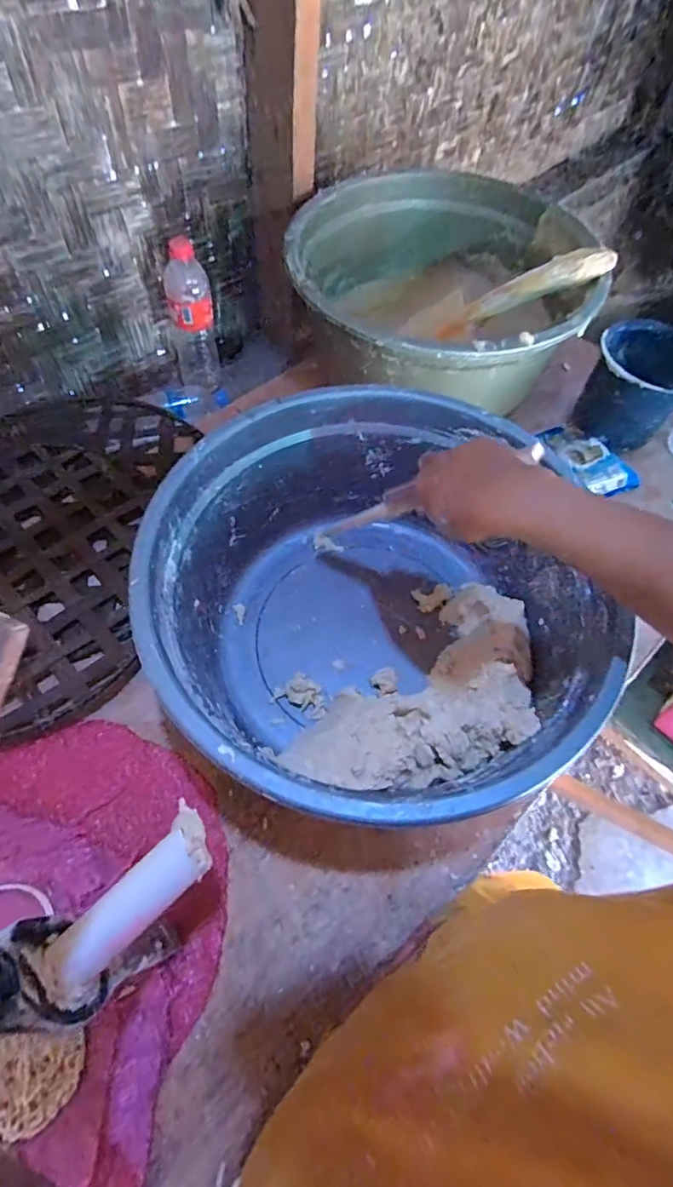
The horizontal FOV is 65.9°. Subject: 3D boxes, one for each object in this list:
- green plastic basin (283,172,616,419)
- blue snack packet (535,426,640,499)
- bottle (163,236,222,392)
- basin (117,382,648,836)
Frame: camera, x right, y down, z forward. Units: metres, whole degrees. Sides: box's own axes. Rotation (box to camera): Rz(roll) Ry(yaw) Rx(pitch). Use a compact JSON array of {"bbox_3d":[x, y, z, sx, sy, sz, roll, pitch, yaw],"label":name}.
[{"bbox_3d":[0.140,-0.410,0.763,0.398,0.220,0.414,1,60,-2],"label":"green plastic basin"},{"bbox_3d":[0.342,-0.190,0.722,0.074,0.021,0.146,-23,64,-15],"label":"blue snack packet"},{"bbox_3d":[-0.226,-0.421,0.815,0.072,0.221,0.071,-17,62,-12],"label":"bottle"},{"bbox_3d":[0.027,0.013,0.516,0.377,0.178,0.402,1,60,-2],"label":"basin"}]

